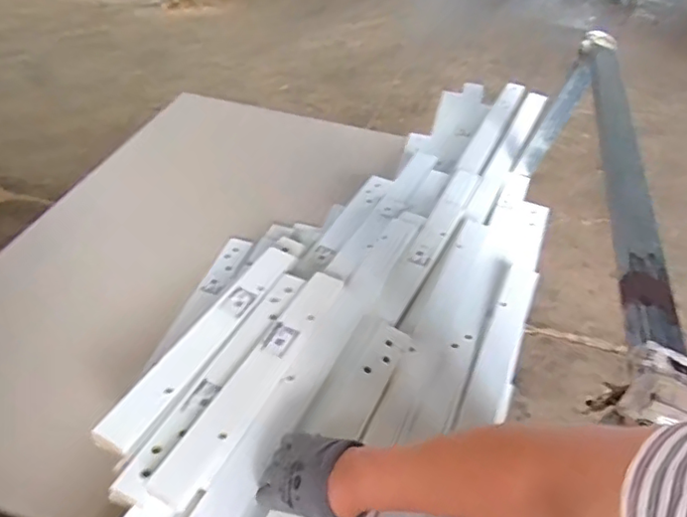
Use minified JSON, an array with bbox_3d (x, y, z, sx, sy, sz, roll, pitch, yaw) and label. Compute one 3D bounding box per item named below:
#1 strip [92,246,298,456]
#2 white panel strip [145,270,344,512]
[{"bbox_3d":[-0.193,0.105,0.836,0.054,0.017,0.413,20,42,18],"label":"strip"},{"bbox_3d":[-0.108,0.152,0.782,0.059,0.027,0.400,21,42,18],"label":"white panel strip"}]

